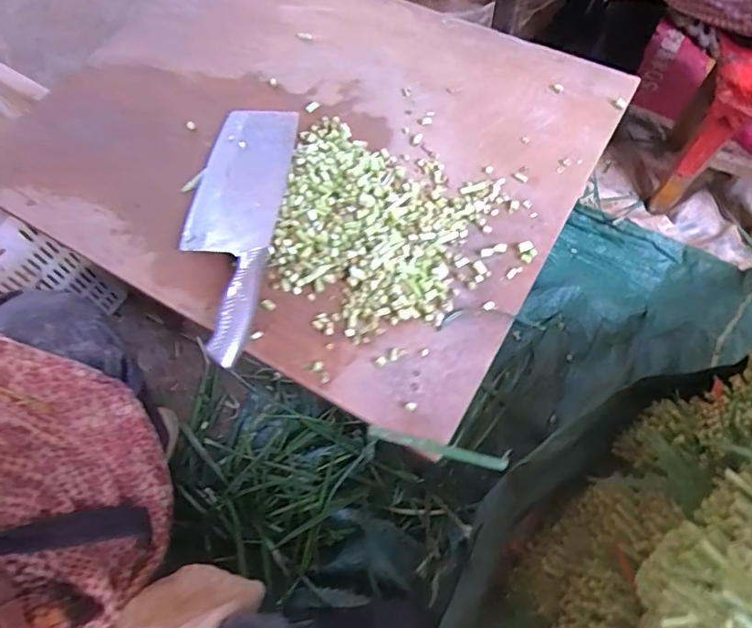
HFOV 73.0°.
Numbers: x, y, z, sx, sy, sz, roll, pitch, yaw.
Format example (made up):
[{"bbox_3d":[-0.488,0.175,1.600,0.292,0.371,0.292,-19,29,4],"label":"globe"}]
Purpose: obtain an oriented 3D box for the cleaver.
[{"bbox_3d":[-0.140,-0.093,0.487,0.085,0.016,0.286,6,65,4],"label":"cleaver"}]

